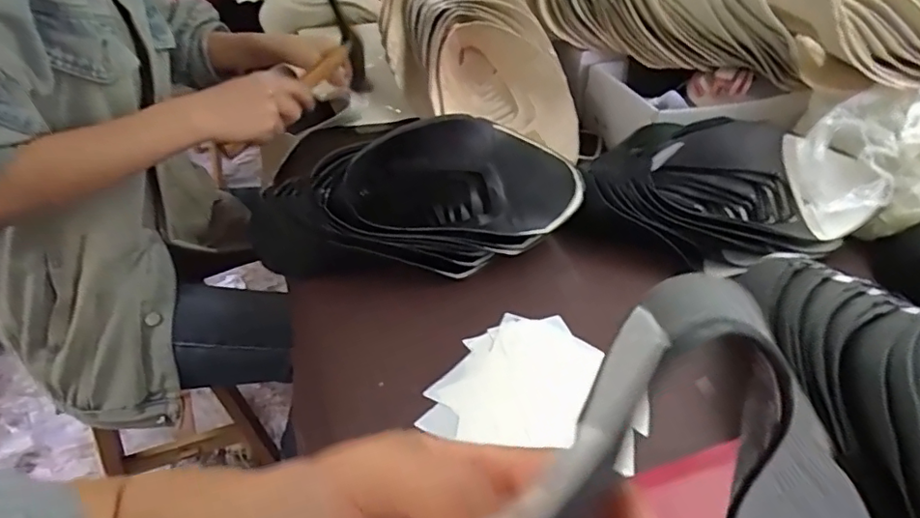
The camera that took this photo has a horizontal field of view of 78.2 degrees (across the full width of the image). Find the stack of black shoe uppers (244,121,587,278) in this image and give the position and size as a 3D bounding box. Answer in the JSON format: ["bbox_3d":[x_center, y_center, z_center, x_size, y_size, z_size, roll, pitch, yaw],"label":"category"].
[{"bbox_3d":[-0.035,-0.057,0.590,0.327,0.110,0.128,-6,40,-8],"label":"stack of black shoe uppers"}]

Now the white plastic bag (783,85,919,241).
[{"bbox_3d":[0.459,-0.099,0.570,0.222,0.139,0.103,7,40,7],"label":"white plastic bag"}]

